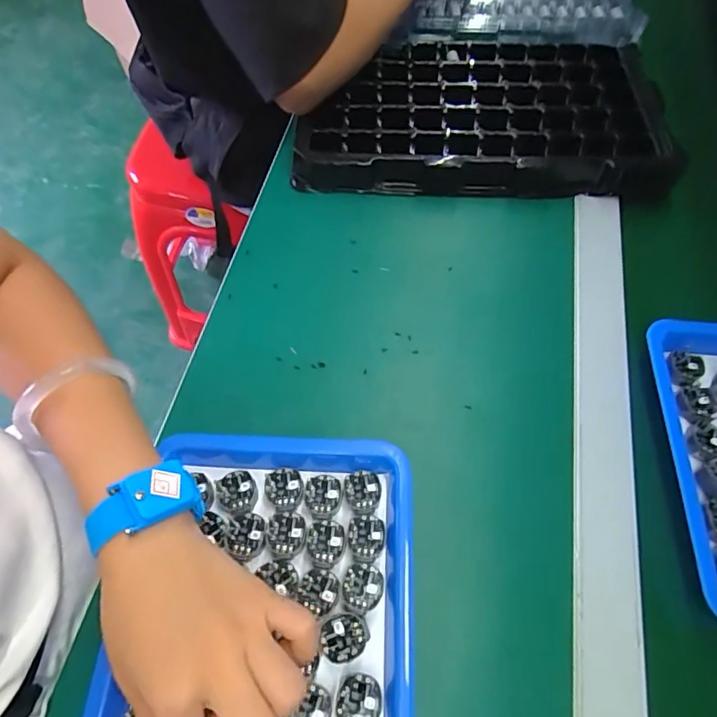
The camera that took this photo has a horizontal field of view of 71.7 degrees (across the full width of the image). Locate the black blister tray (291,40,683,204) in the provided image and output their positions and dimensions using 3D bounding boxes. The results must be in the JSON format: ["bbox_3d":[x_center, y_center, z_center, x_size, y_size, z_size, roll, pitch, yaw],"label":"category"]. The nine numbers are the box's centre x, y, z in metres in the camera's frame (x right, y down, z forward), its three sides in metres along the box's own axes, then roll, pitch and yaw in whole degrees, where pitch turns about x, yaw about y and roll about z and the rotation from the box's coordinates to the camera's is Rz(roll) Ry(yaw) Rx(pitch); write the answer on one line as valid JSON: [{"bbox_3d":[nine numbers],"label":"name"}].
[{"bbox_3d":[0.125,-0.255,0.516,0.358,0.043,0.207,2,60,0],"label":"black blister tray"}]

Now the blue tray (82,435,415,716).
[{"bbox_3d":[-0.055,0.156,0.293,0.175,0.026,0.214,3,60,1],"label":"blue tray"}]

